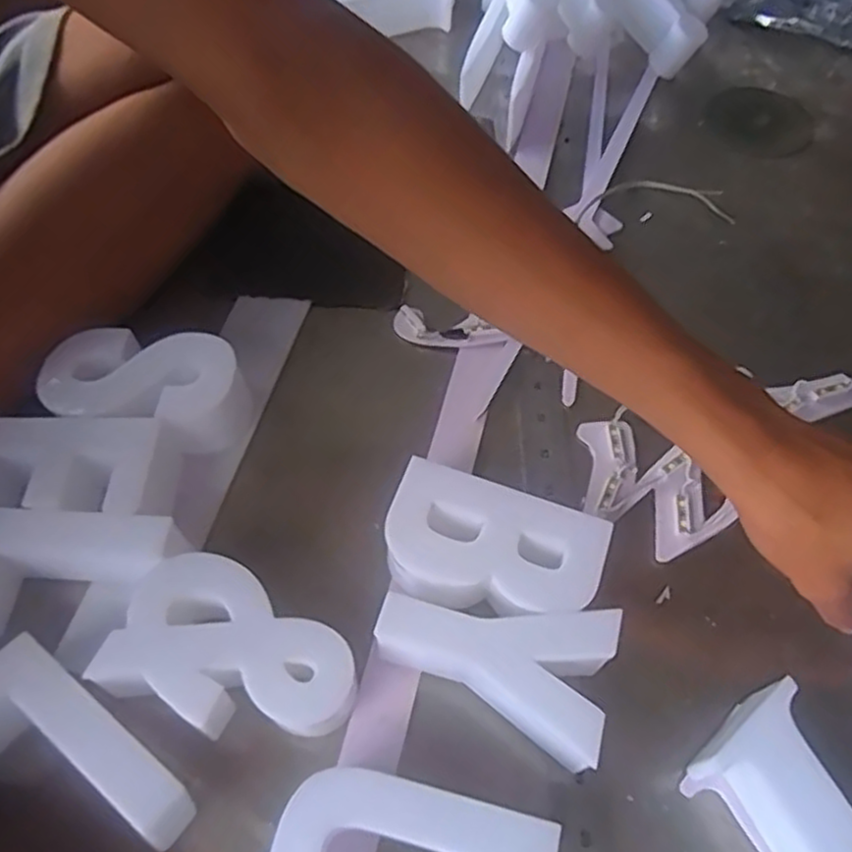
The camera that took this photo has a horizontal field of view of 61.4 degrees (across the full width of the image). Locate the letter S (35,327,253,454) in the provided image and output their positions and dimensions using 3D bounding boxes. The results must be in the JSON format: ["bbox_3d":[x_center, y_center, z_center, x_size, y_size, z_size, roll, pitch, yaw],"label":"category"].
[{"bbox_3d":[-0.165,-0.022,0.425,0.113,0.038,0.069,14,60,7],"label":"letter S"}]

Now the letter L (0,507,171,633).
[{"bbox_3d":[-0.185,0.074,0.366,0.107,0.038,0.056,0,59,-1],"label":"letter L"}]

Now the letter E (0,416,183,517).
[{"bbox_3d":[-0.197,0.030,0.397,0.118,0.042,0.061,2,59,0],"label":"letter E"}]

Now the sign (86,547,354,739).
[{"bbox_3d":[-0.089,0.113,0.349,0.113,0.043,0.070,18,60,10],"label":"sign"}]

